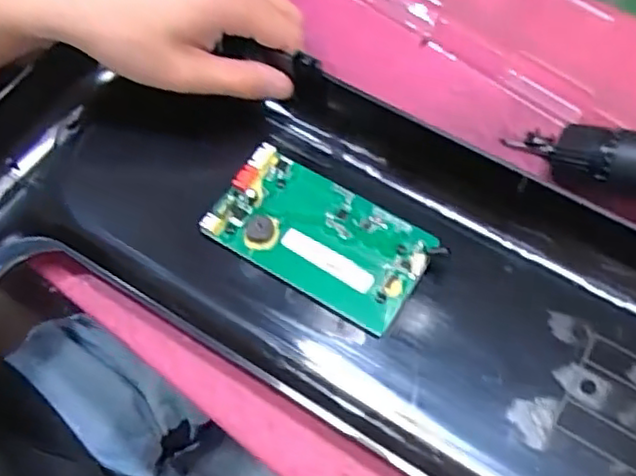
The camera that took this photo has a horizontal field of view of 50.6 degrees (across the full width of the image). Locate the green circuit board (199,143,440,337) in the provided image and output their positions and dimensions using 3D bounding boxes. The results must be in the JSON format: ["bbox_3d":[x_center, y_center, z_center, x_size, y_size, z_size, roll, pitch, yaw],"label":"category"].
[{"bbox_3d":[0.001,-0.002,0.339,0.105,0.006,0.059,29,69,15],"label":"green circuit board"}]

